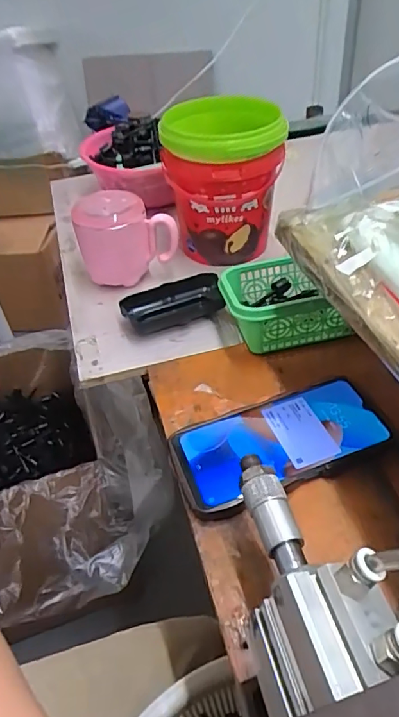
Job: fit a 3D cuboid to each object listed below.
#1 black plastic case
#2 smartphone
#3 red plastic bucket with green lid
[{"bbox_3d":[-0.027,-0.057,0.524,0.106,0.024,0.052,-14,43,-9],"label":"black plastic case"},{"bbox_3d":[0.060,0.064,0.387,0.159,0.017,0.078,-18,44,-13],"label":"smartphone"},{"bbox_3d":[0.026,-0.205,0.576,0.128,0.145,0.136,-8,43,-3],"label":"red plastic bucket with green lid"}]

